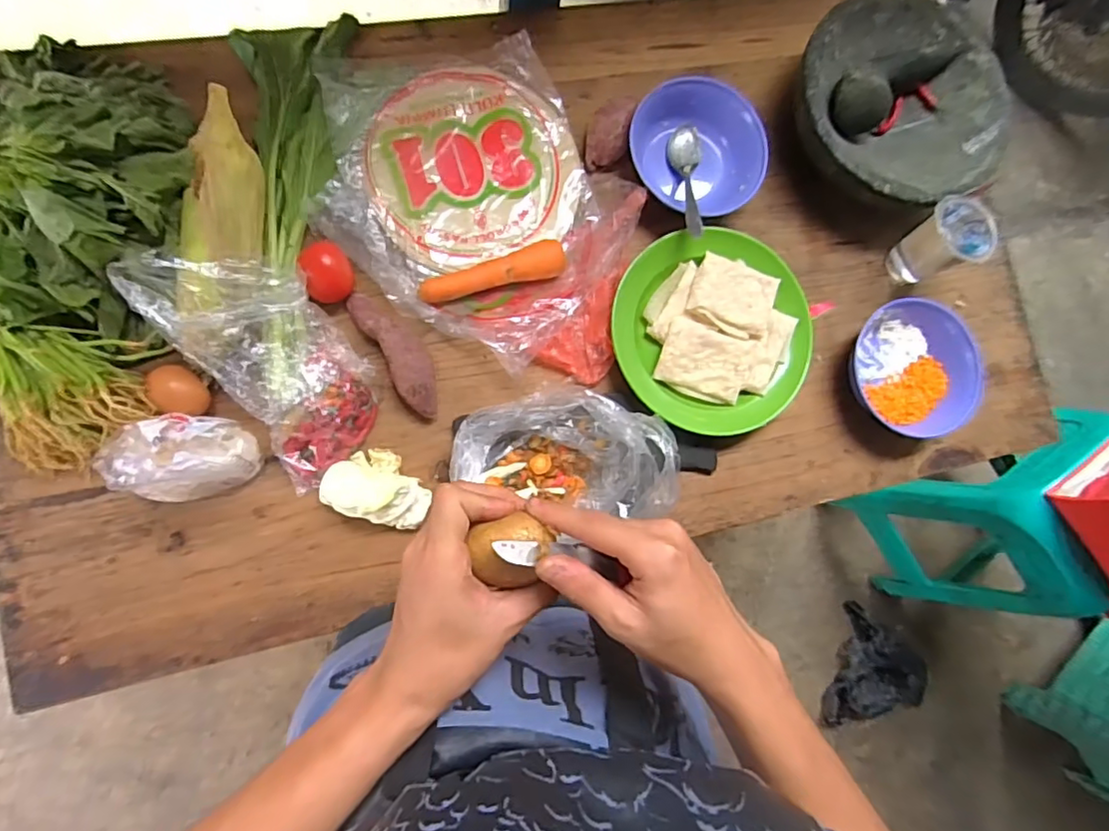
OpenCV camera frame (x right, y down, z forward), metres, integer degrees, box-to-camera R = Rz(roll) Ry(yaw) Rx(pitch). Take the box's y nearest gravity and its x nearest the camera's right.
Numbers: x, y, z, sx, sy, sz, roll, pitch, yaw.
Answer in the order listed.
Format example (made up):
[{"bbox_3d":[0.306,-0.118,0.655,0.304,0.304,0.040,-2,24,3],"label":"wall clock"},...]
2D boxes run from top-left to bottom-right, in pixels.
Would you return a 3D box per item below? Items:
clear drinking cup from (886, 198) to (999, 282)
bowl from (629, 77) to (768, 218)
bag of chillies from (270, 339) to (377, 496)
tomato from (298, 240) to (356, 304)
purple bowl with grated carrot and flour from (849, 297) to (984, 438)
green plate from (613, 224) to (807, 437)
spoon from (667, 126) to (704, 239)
[{"bbox_3d":[0.427,-0.197,0.640,0.072,0.089,0.068,0,89,-9],"label":"clear drinking cup"},{"bbox_3d":[0.147,-0.279,0.624,0.139,0.064,0.131,0,89,-9],"label":"bowl"},{"bbox_3d":[-0.207,0.005,0.526,0.067,0.039,0.132,20,86,-8],"label":"bag of chillies"},{"bbox_3d":[-0.211,-0.135,0.538,0.039,0.037,0.055,-12,91,-9],"label":"tomato"},{"bbox_3d":[0.395,-0.052,0.641,0.132,0.044,0.140,0,89,-9],"label":"purple bowl with grated carrot and flour"},{"bbox_3d":[0.166,-0.088,0.600,0.207,0.032,0.204,0,89,-9],"label":"green plate"},{"bbox_3d":[0.143,-0.246,0.606,0.036,0.025,0.162,7,56,-8],"label":"spoon"}]

